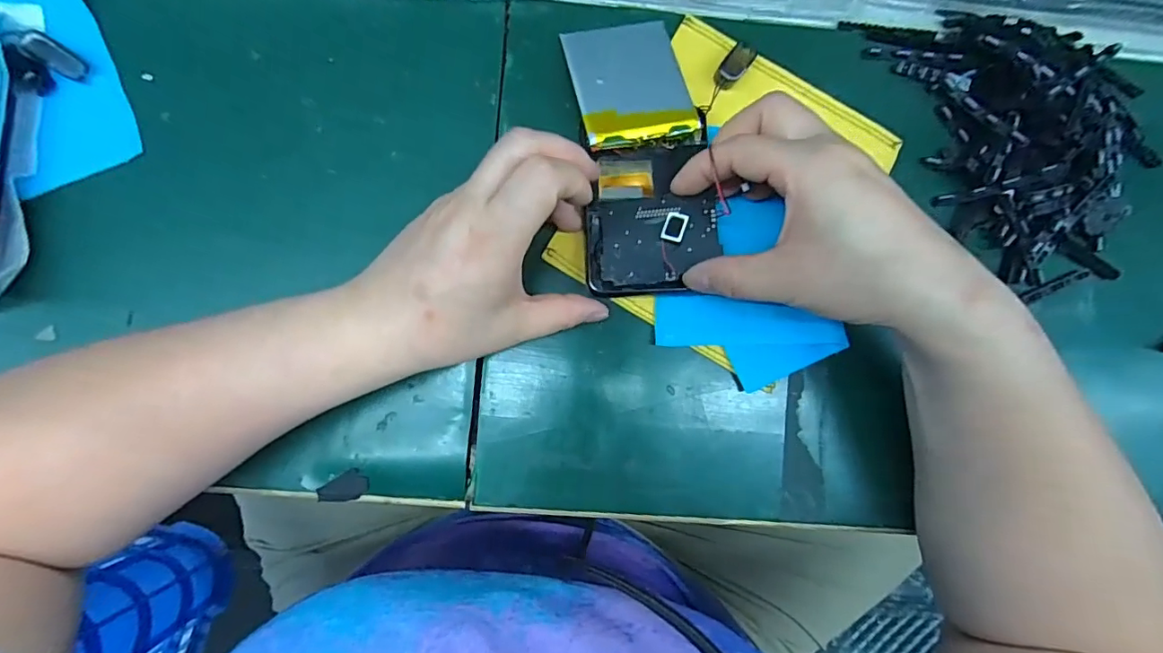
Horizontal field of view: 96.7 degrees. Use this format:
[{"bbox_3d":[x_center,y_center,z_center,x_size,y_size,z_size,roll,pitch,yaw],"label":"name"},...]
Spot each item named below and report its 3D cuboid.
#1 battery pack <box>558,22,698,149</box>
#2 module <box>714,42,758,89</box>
[{"bbox_3d":[0.027,-0.139,0.292,0.063,0.005,0.083,-14,70,-8],"label":"battery pack"},{"bbox_3d":[0.090,-0.152,0.302,0.014,0.004,0.030,36,86,0],"label":"module"}]

